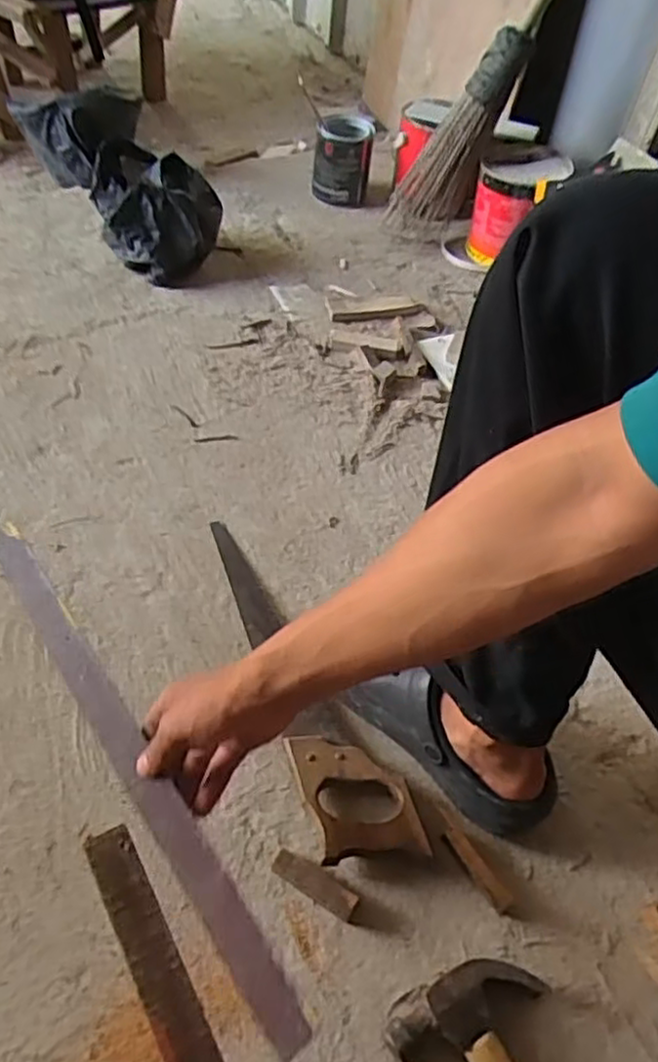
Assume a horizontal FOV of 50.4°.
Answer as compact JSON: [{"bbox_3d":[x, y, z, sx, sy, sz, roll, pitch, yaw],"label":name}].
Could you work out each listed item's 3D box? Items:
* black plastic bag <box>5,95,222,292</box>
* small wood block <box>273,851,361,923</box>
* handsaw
[{"bbox_3d":[-0.356,-0.603,1.196,0.183,0.165,0.439,-29,60,-26],"label":"black plastic bag"},{"bbox_3d":[-0.012,0.303,0.600,0.077,0.014,0.021,27,54,15],"label":"small wood block"},{"bbox_3d":[-0.027,0.135,0.726,0.093,0.033,0.411,-13,54,-16],"label":"handsaw"}]

